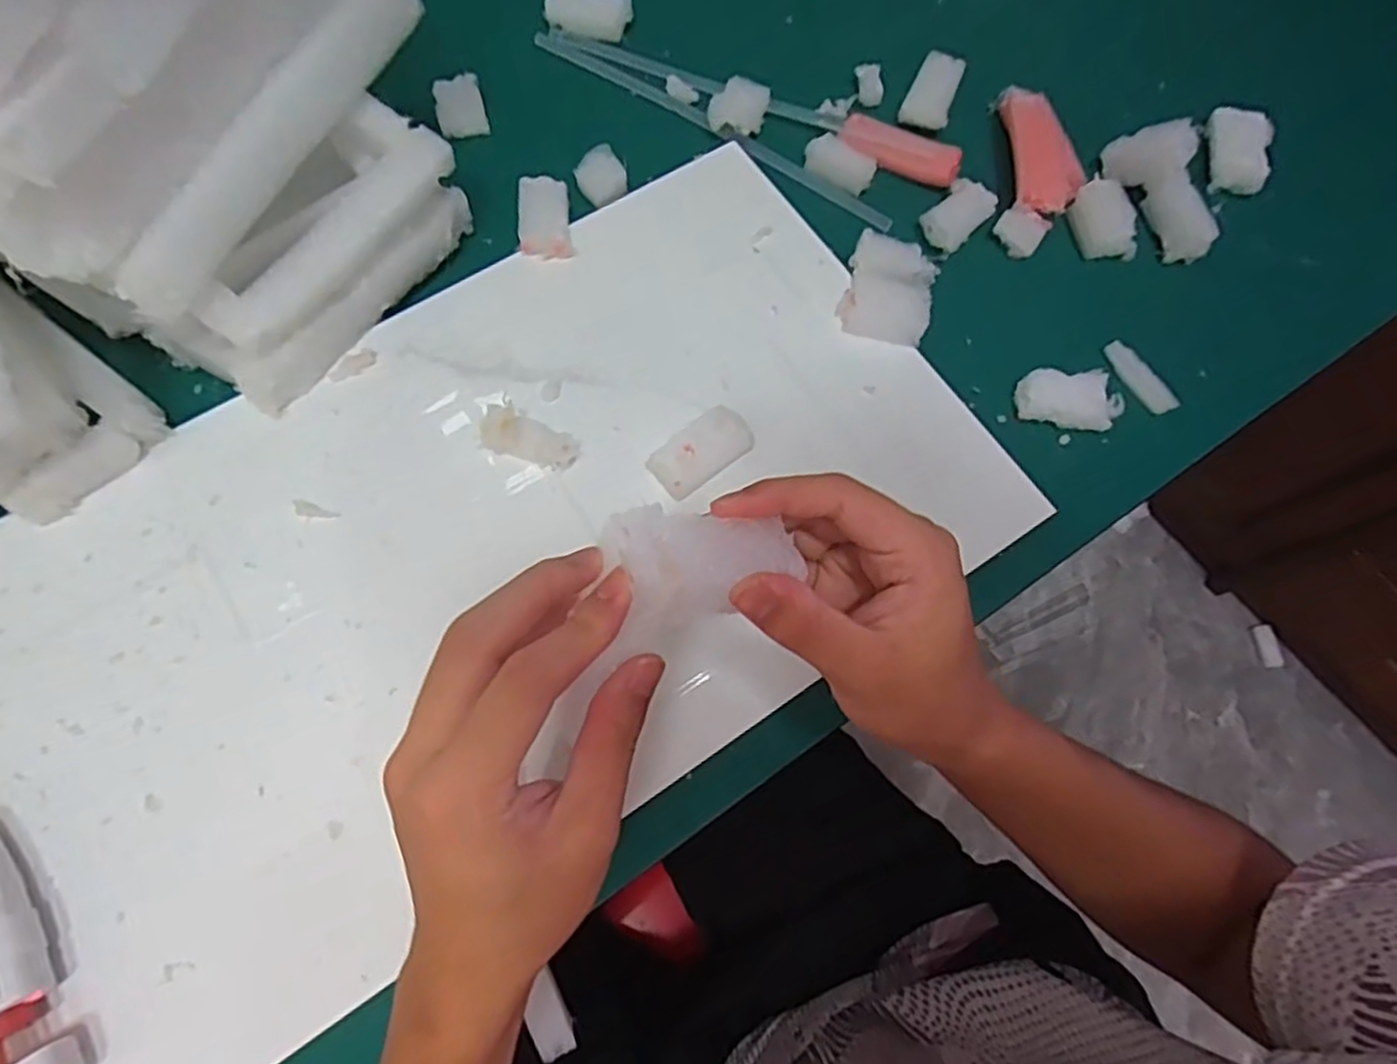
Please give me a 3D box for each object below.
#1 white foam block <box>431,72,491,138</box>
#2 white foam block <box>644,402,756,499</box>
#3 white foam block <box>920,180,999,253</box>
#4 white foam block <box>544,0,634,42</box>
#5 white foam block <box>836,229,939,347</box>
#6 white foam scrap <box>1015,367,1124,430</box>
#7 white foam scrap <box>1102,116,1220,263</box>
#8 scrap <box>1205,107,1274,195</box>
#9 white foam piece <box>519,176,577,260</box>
[{"bbox_3d":[-0.152,-0.272,0.490,0.030,0.008,0.043,-14,73,-7],"label":"white foam block"},{"bbox_3d":[0.002,-0.044,0.404,0.054,0.017,0.032,-36,77,-13],"label":"white foam block"},{"bbox_3d":[0.156,-0.190,0.459,0.042,0.015,0.030,-40,78,-14],"label":"white foam block"},{"bbox_3d":[-0.073,-0.347,0.509,0.057,0.016,0.023,7,72,0],"label":"white foam block"},{"bbox_3d":[0.108,-0.136,0.434,0.047,0.022,0.054,14,72,2],"label":"white foam block"},{"bbox_3d":[0.207,-0.075,0.430,0.052,0.014,0.032,2,72,-2],"label":"white foam scrap"},{"bbox_3d":[0.283,-0.210,0.461,0.019,0.047,0.088,-22,74,-9],"label":"white foam scrap"},{"bbox_3d":[0.344,-0.245,0.490,0.024,0.032,0.058,4,72,-1],"label":"scrap"},{"bbox_3d":[-0.091,-0.186,0.454,0.029,0.012,0.051,-8,73,-5],"label":"white foam piece"}]

